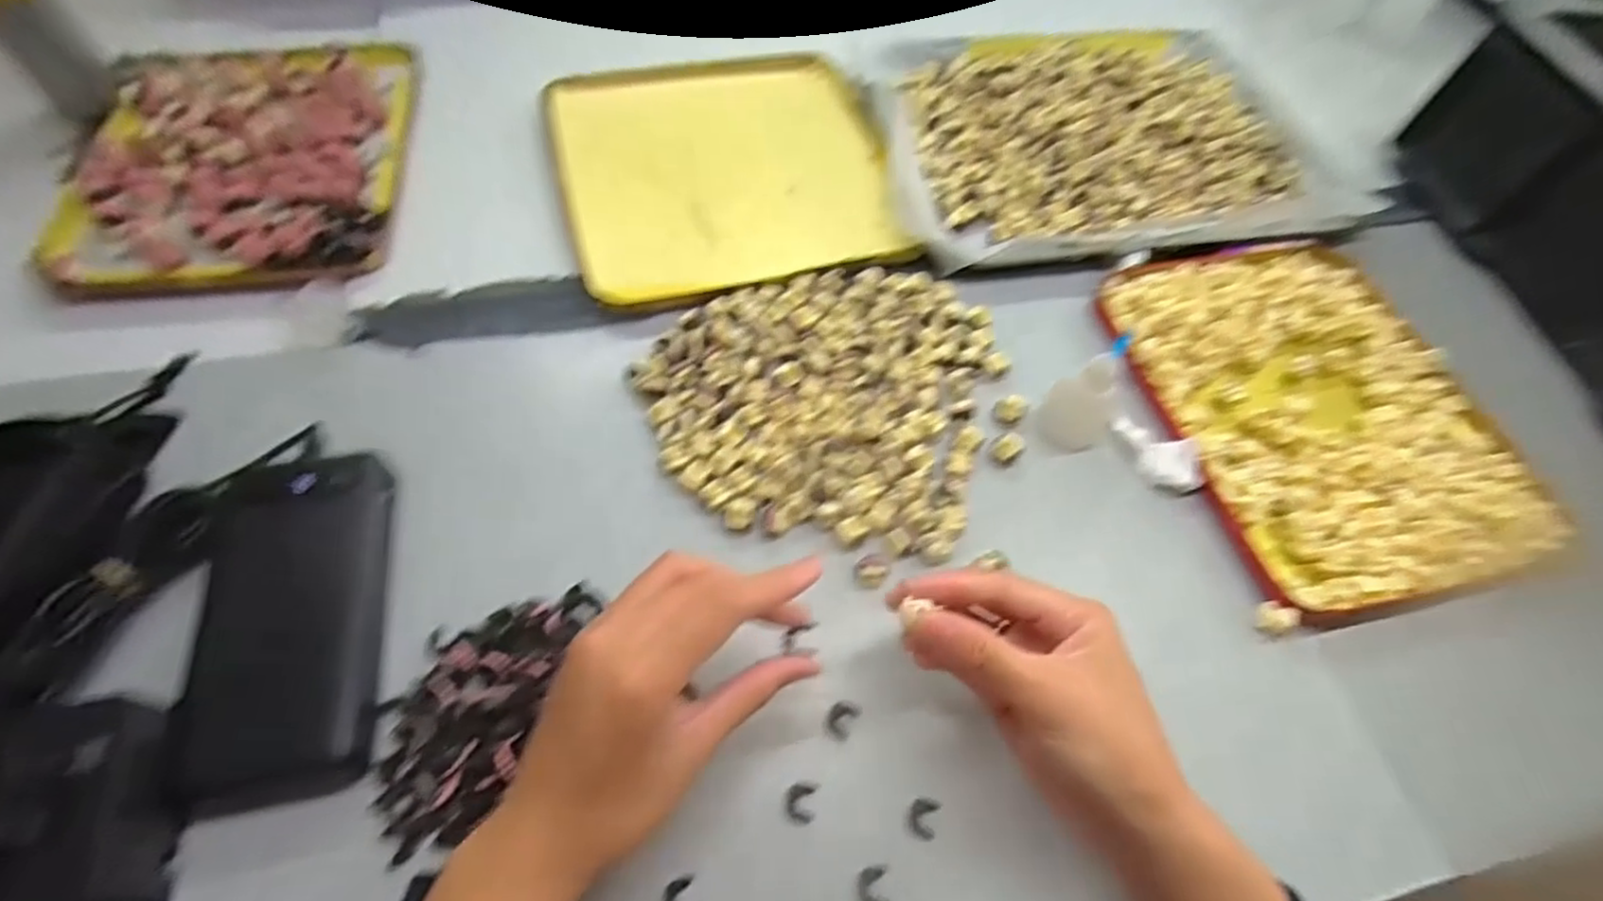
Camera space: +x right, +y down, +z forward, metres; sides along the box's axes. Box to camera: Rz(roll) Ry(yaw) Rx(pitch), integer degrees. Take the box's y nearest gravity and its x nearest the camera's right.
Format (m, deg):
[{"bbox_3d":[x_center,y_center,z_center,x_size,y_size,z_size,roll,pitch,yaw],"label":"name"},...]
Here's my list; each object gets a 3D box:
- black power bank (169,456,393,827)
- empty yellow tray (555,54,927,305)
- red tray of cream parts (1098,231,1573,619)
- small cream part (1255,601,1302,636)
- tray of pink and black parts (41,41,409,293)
[{"bbox_3d":[-0.234,0.073,0.325,0.070,0.021,0.157,-6,59,-7],"label":"black power bank"},{"bbox_3d":[-0.058,-0.216,0.523,0.230,0.010,0.250,-11,60,-10],"label":"empty yellow tray"},{"bbox_3d":[0.317,-0.031,0.444,0.197,0.027,0.251,-11,60,-10],"label":"red tray of cream parts"},{"bbox_3d":[0.249,0.088,0.371,0.016,0.015,0.016,-21,62,-15],"label":"small cream part"},{"bbox_3d":[-0.386,-0.204,0.490,0.201,0.024,0.242,-8,60,-8],"label":"tray of pink and black parts"}]

